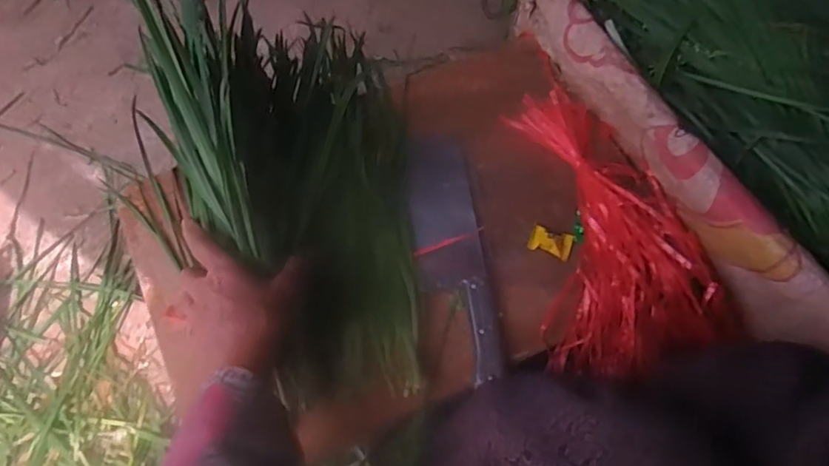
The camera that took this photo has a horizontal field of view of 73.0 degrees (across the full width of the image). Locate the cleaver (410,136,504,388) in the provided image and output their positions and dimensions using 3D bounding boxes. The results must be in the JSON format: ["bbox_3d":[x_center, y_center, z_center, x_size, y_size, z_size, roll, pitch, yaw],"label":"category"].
[{"bbox_3d":[0.036,0.011,0.551,0.071,0.016,0.265,-6,63,-1],"label":"cleaver"}]

